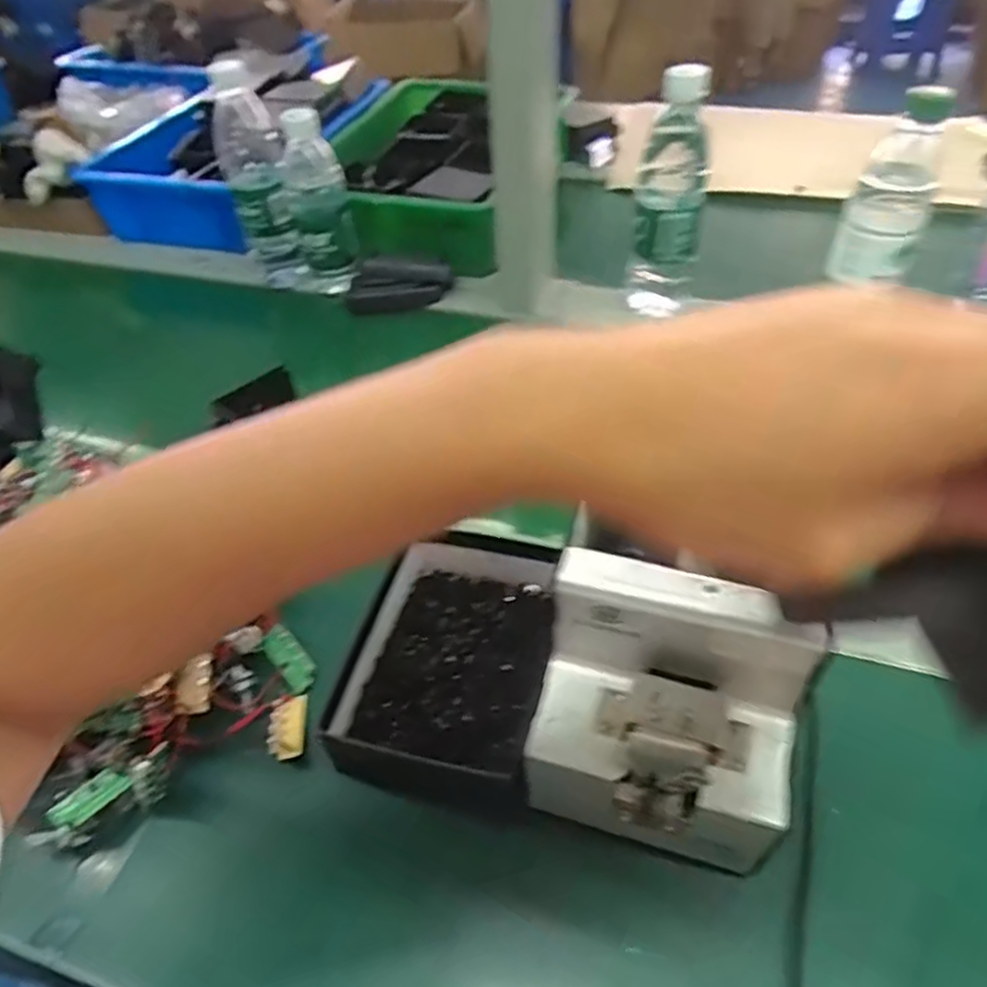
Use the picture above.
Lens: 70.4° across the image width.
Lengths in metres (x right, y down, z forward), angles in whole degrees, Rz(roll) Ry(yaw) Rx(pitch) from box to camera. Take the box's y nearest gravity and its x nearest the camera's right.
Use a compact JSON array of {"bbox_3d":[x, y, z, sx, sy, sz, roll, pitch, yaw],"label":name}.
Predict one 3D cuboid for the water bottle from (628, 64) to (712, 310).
[{"bbox_3d":[0.168,-0.279,0.666,0.060,0.208,0.070,8,47,11],"label":"water bottle"}]

